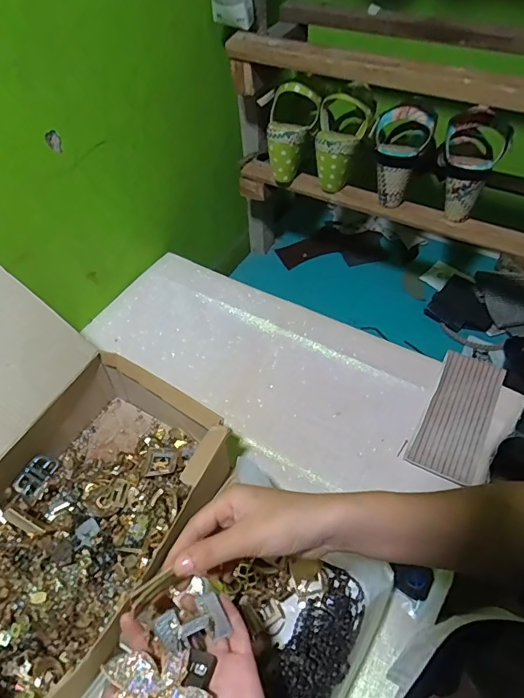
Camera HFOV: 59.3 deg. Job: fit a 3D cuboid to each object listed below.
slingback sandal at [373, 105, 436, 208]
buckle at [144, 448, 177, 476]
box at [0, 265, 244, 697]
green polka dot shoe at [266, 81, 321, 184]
[{"bbox_3d":[0.205,-0.280,0.671,0.090,0.132,0.079,11,52,11],"label":"slingback sandal"},{"bbox_3d":[-0.126,0.139,0.573,0.039,0.005,0.049,-8,33,-4],"label":"buckle"},{"bbox_3d":[-0.258,0.123,0.471,0.341,0.225,0.331,23,57,19],"label":"box"},{"bbox_3d":[0.035,-0.338,0.726,0.075,0.143,0.057,27,33,21],"label":"green polka dot shoe"}]

